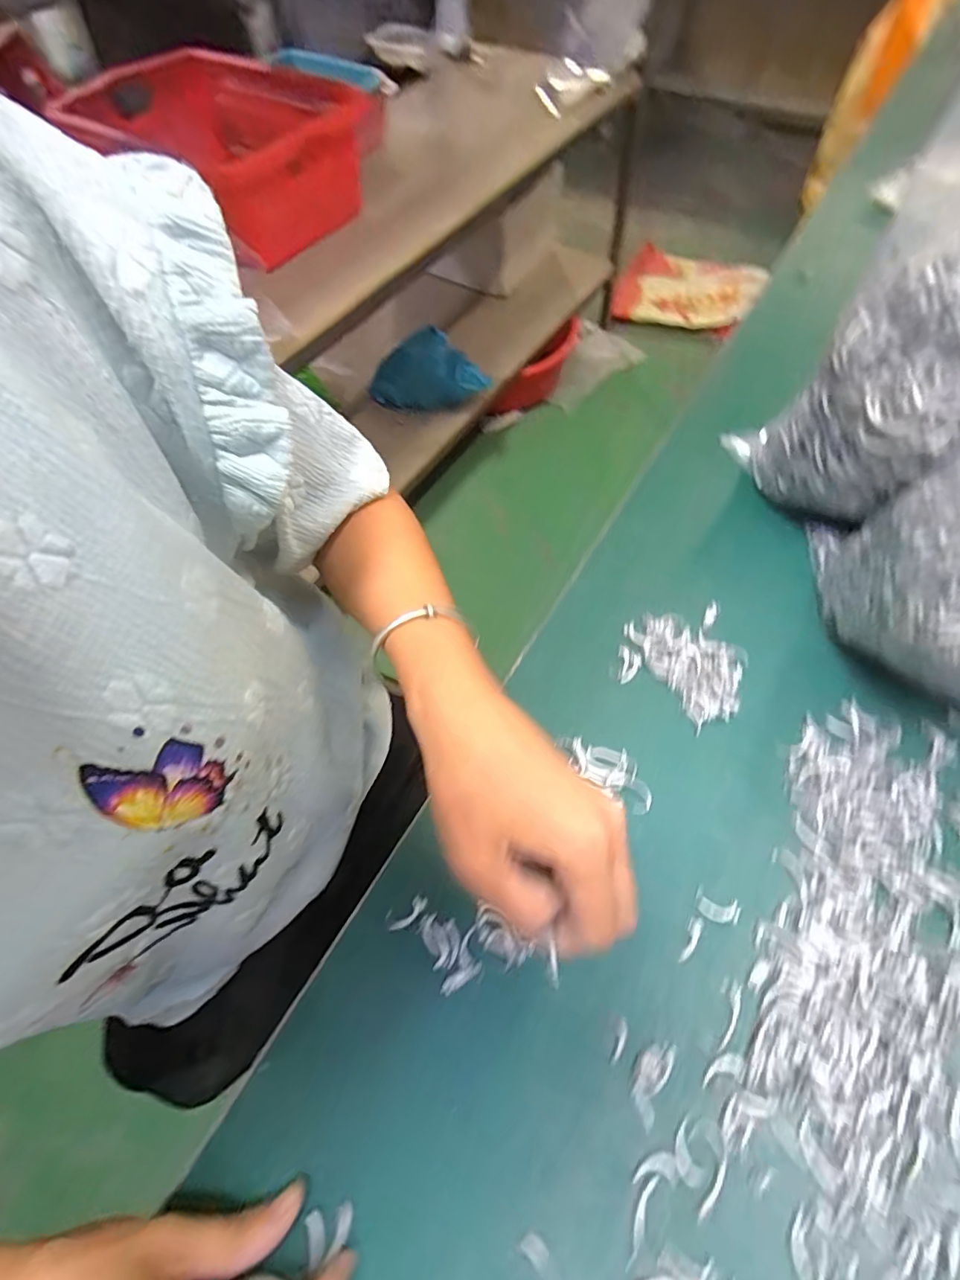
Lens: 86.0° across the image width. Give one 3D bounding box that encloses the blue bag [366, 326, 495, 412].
[{"bbox_3d":[-0.112,-0.596,1.142,0.253,0.178,0.106,-16,63,-5],"label":"blue bag"}]

